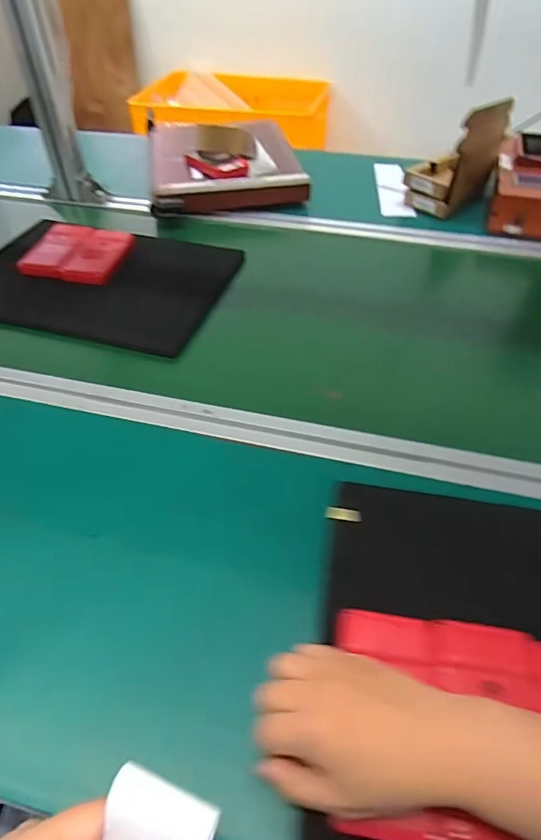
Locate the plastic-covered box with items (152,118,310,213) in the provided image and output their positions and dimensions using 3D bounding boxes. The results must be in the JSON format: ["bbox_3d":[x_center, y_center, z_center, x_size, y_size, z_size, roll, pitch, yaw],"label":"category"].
[{"bbox_3d":[-0.085,-0.463,0.888,0.253,0.047,0.319,-6,48,-8],"label":"plastic-covered box with items"}]

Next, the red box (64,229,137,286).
[{"bbox_3d":[-0.240,-0.231,0.693,0.067,0.013,0.129,8,48,5],"label":"red box"}]

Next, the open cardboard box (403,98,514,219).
[{"bbox_3d":[0.298,-0.430,0.803,0.133,0.145,0.101,-34,57,-28],"label":"open cardboard box"}]

